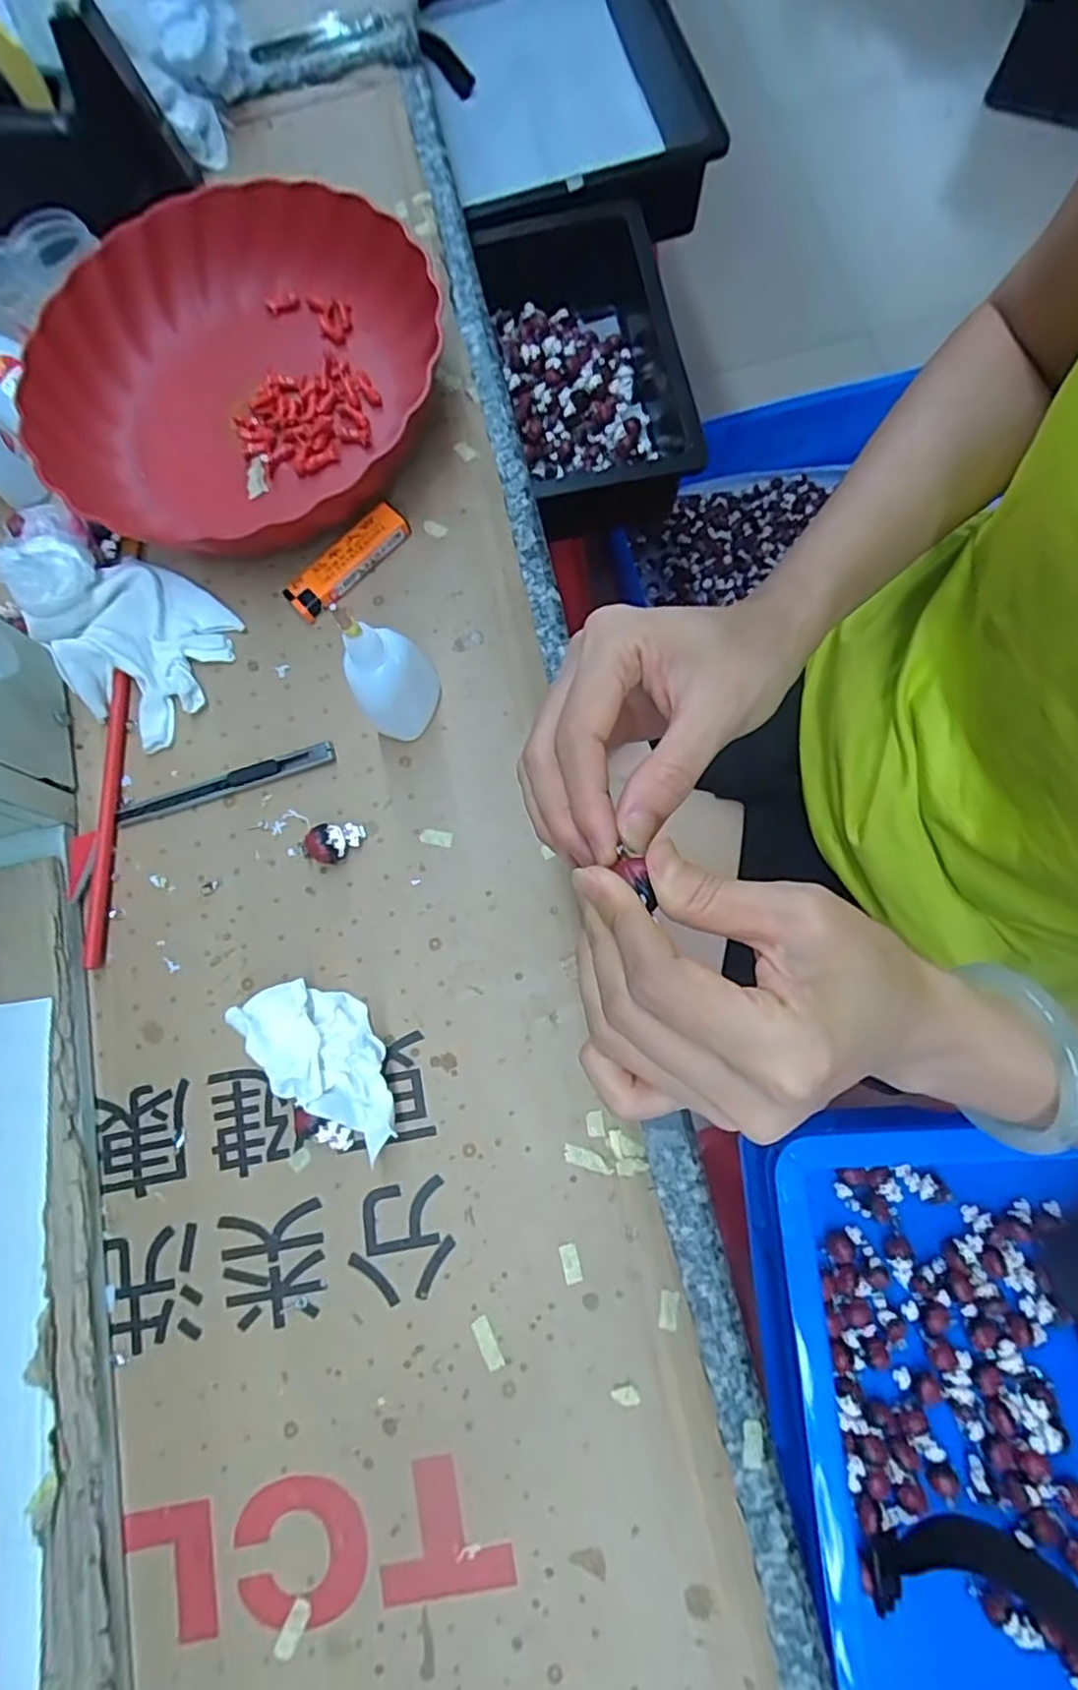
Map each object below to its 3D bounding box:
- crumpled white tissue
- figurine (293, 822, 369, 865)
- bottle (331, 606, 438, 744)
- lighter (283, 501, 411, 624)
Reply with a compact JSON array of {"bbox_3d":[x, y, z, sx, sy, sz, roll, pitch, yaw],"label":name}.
[{"bbox_3d":[-0.100,0.100,0.329,0.093,0.030,0.048,37,80,9],"label":"crumpled white tissue"},{"bbox_3d":[-0.109,-0.001,0.359,0.037,0.018,0.020,-27,77,-5],"label":"figurine"},{"bbox_3d":[-0.072,-0.083,0.333,0.038,0.097,0.032,-17,76,-3],"label":"bottle"},{"bbox_3d":[-0.109,-0.161,0.392,0.023,0.015,0.078,43,81,10],"label":"lighter"}]

